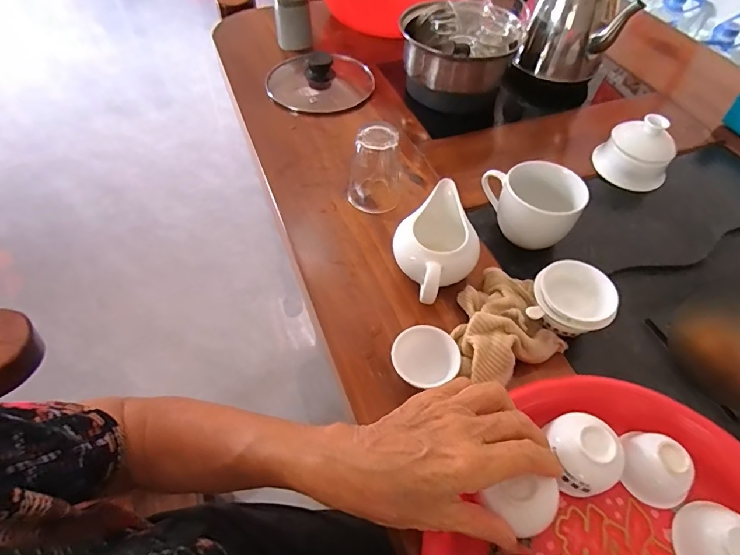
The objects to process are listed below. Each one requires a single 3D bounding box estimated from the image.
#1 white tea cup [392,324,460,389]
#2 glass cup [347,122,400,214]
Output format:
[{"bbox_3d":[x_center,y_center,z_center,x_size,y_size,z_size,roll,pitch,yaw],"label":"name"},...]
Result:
[{"bbox_3d":[0.044,0.068,0.362,0.051,0.031,0.047,0,53,0],"label":"white tea cup"},{"bbox_3d":[0.005,-0.121,0.475,0.055,0.084,0.056,0,53,0],"label":"glass cup"}]

